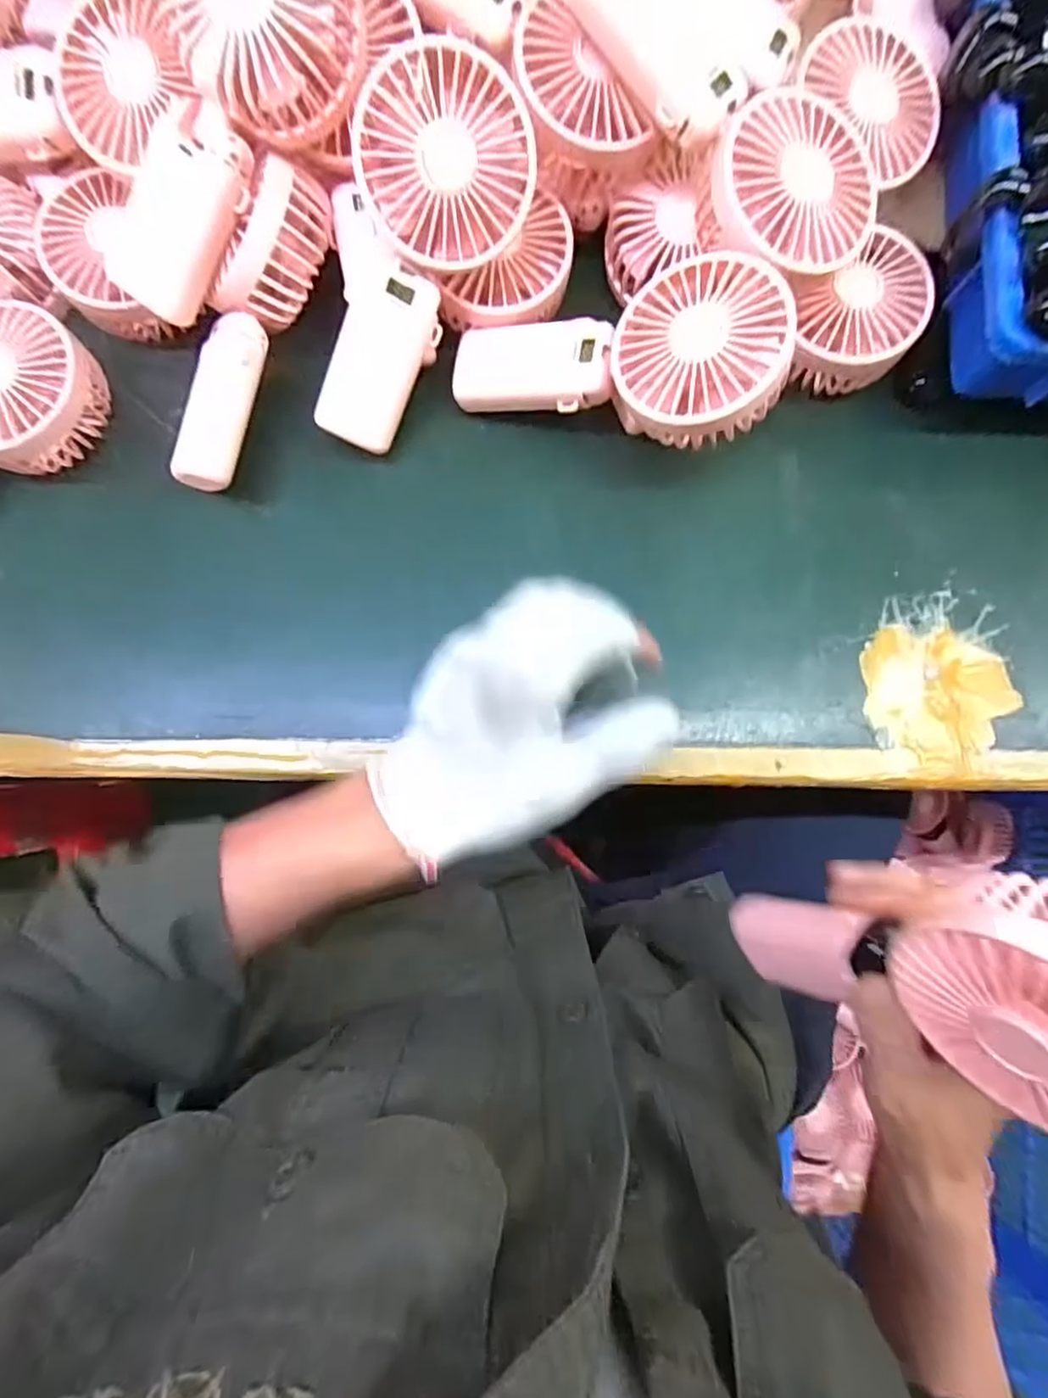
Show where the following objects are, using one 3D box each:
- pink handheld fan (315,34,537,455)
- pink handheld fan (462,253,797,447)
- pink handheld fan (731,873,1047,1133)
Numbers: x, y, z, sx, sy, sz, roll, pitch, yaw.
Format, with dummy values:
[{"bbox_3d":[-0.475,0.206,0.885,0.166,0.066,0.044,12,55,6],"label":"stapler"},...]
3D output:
[{"bbox_3d":[-0.060,-0.223,0.332,0.079,0.041,0.185,30,115,4],"label":"pink handheld fan"},{"bbox_3d":[0.048,-0.179,0.346,0.178,0.034,0.085,8,80,25],"label":"pink handheld fan"},{"bbox_3d":[0.165,0.117,0.264,0.041,0.182,0.083,-17,81,-18],"label":"pink handheld fan"}]

